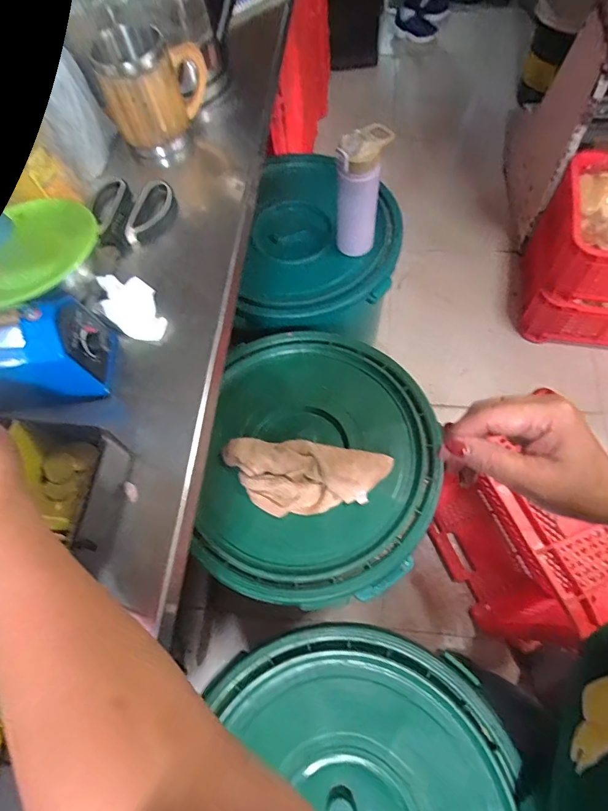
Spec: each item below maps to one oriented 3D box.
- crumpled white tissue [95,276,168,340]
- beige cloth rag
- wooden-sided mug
[{"bbox_3d":[-0.174,-0.100,0.445,0.048,0.025,0.081,-35,67,-11],"label":"crumpled white tissue"},{"bbox_3d":[0.001,0.108,0.670,0.247,0.031,0.104,1,65,6],"label":"beige cloth rag"},{"bbox_3d":[-0.182,-0.372,0.533,0.075,0.123,0.108,35,72,19],"label":"wooden-sided mug"}]

